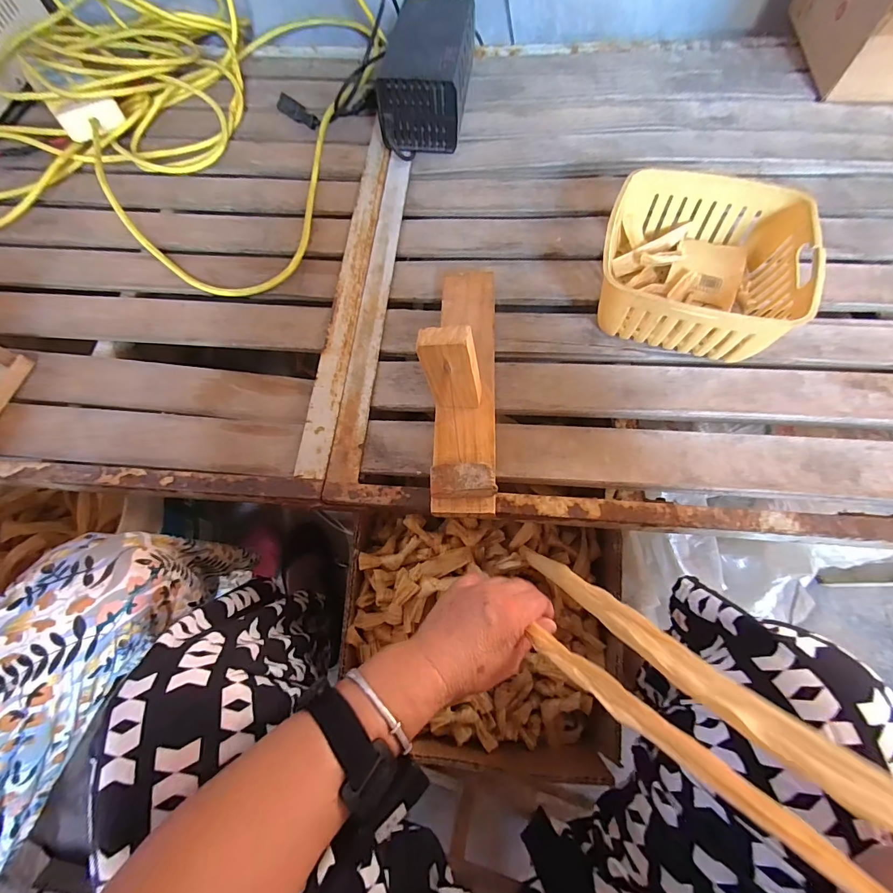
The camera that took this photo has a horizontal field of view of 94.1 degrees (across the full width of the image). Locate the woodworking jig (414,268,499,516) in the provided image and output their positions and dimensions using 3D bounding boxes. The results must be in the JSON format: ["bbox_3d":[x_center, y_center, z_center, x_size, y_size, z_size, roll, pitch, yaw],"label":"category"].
[{"bbox_3d":[0.015,-0.077,0.382,0.067,0.120,0.269,3,76,0],"label":"woodworking jig"}]

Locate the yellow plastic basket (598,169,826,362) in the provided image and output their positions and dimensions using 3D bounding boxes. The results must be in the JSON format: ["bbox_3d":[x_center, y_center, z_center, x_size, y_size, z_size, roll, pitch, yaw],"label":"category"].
[{"bbox_3d":[0.251,-0.190,0.421,0.178,0.095,0.176,20,77,4],"label":"yellow plastic basket"}]

